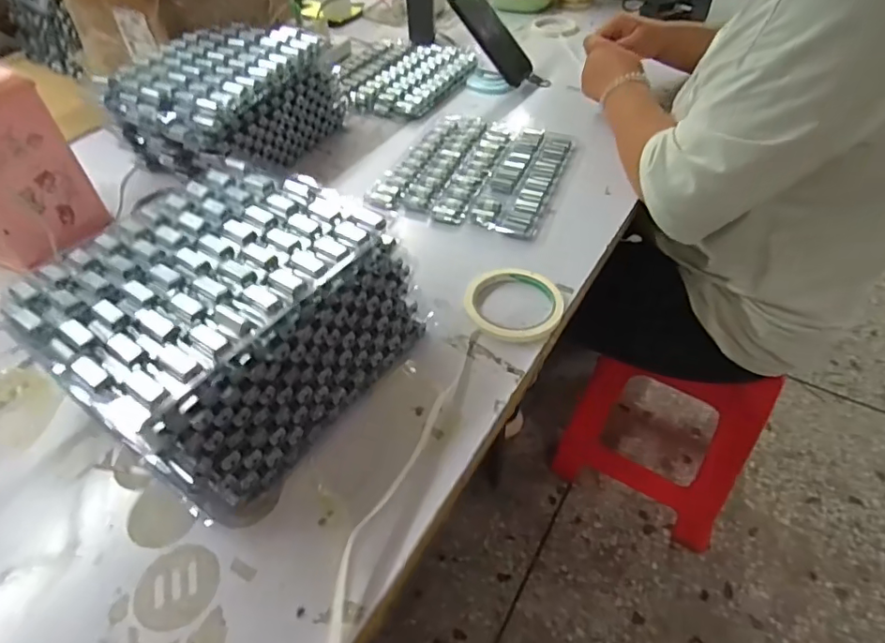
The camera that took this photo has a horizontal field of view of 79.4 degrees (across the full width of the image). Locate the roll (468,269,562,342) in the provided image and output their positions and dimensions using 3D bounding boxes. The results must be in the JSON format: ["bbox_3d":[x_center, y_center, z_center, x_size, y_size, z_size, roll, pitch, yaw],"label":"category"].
[{"bbox_3d":[0.071,-0.018,0.538,0.098,0.012,0.093,-1,46,1],"label":"roll"}]

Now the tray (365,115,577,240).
[{"bbox_3d":[0.051,-0.209,0.704,0.210,0.017,0.256,16,49,17],"label":"tray"}]

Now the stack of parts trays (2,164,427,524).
[{"bbox_3d":[-0.181,-0.008,0.459,0.235,0.114,0.243,28,55,24],"label":"stack of parts trays"}]

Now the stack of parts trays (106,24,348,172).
[{"bbox_3d":[-0.291,-0.298,0.736,0.197,0.121,0.240,17,49,18],"label":"stack of parts trays"}]

